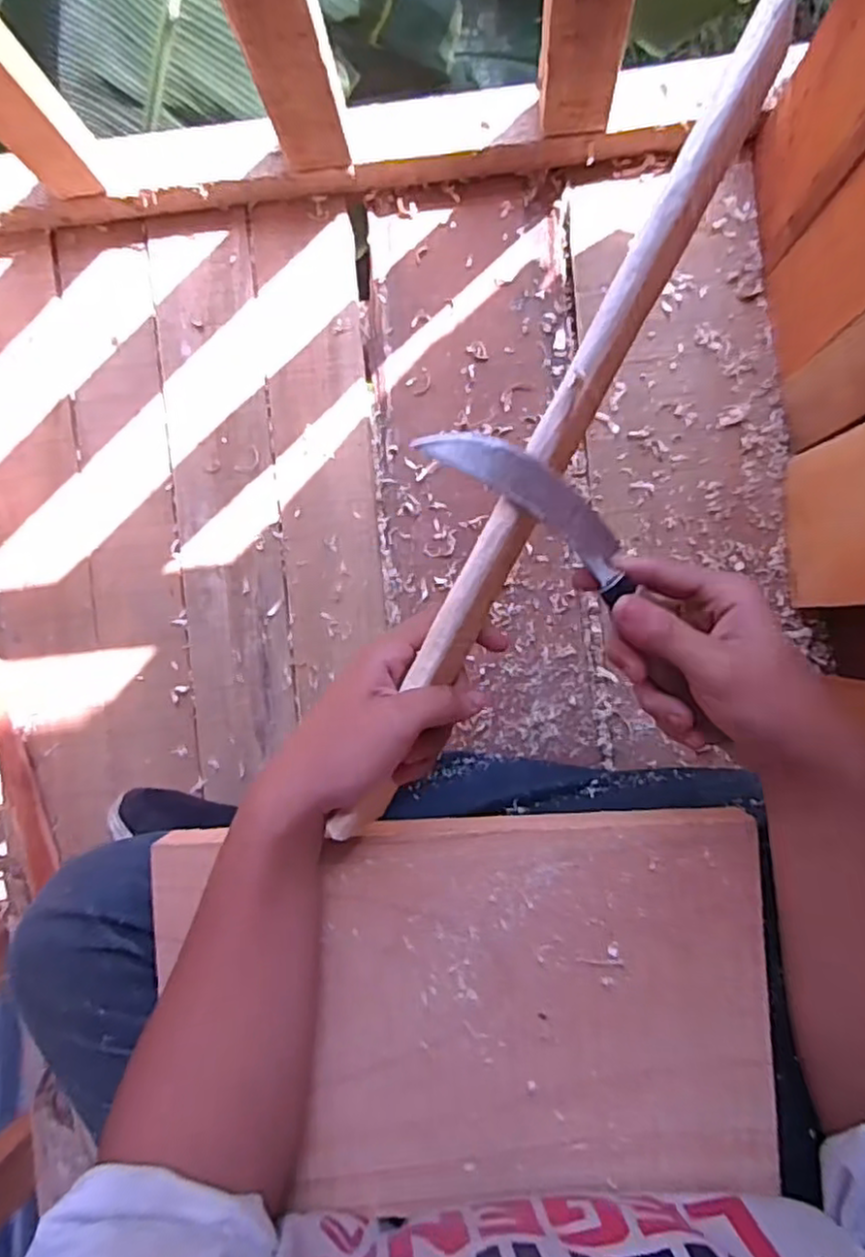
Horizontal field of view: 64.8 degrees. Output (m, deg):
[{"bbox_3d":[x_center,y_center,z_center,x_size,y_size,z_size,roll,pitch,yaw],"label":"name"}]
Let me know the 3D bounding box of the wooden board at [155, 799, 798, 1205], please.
[{"bbox_3d":[0.019,0.208,0.372,0.322,0.025,0.200,-4,89,6],"label":"wooden board"}]

